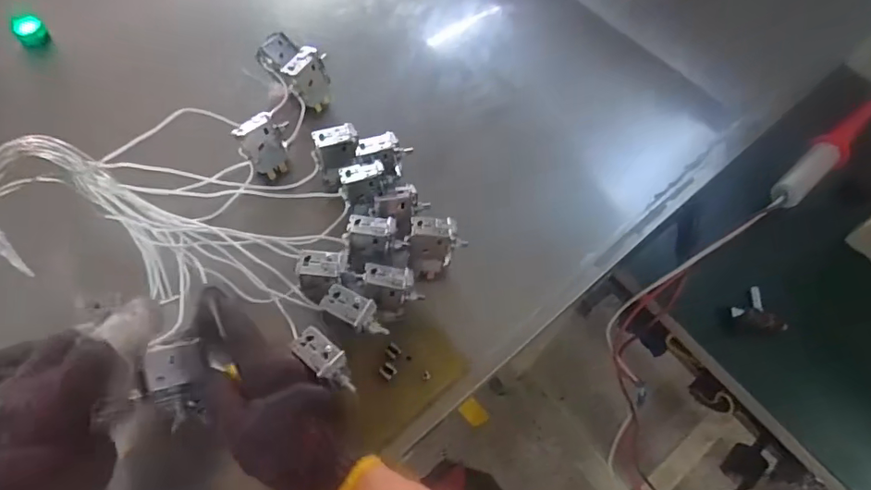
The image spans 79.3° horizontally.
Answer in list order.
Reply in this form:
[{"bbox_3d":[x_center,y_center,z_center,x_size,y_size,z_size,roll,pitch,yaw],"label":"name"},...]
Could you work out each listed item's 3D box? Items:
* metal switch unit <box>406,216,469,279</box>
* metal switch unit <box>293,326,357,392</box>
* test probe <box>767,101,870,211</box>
[{"bbox_3d":[0.001,0.002,0.464,0.048,0.051,0.037,-1,62,-4],"label":"metal switch unit"},{"bbox_3d":[-0.077,0.081,0.370,0.052,0.020,0.024,37,66,15],"label":"metal switch unit"},{"bbox_3d":[0.436,-0.103,0.585,0.186,0.041,0.043,-33,68,-18],"label":"test probe"}]

